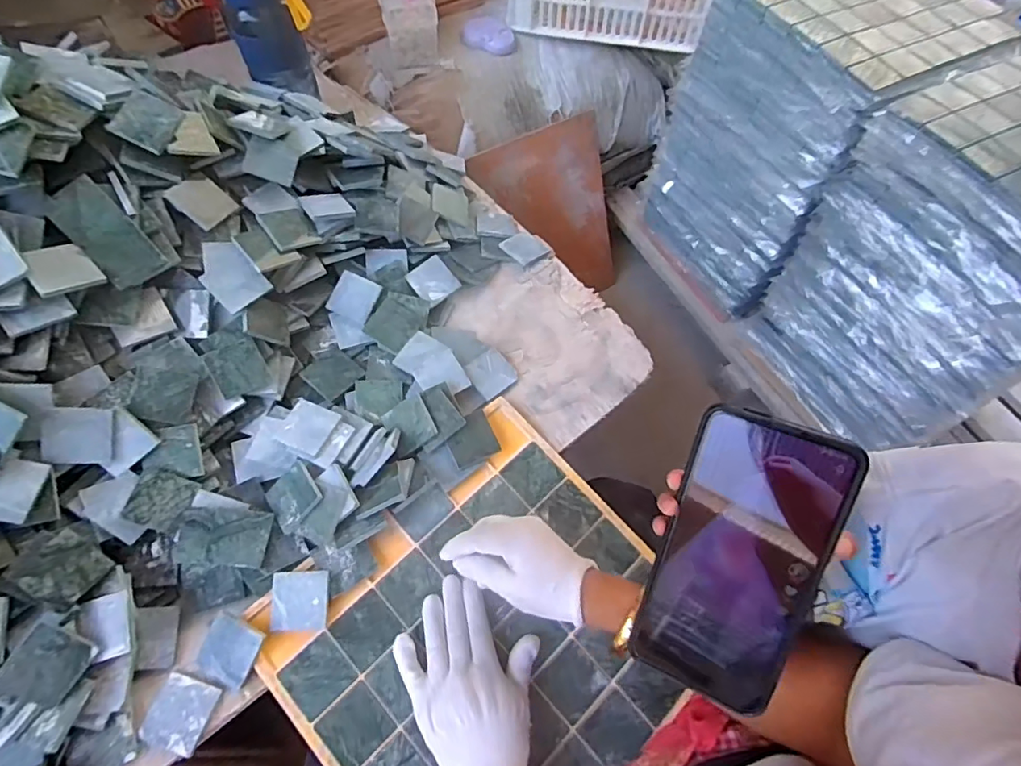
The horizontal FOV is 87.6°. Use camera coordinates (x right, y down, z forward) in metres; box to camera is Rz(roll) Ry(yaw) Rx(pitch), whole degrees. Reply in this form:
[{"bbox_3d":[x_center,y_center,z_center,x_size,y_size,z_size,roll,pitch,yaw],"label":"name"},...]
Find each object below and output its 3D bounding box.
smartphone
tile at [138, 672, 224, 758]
[{"bbox_3d":[0.124,0.098,0.292,0.077,0.008,0.164,18,104,22],"label":"smartphone"},{"bbox_3d":[-0.281,0.282,0.453,0.048,0.007,0.052,14,62,6],"label":"tile"}]

